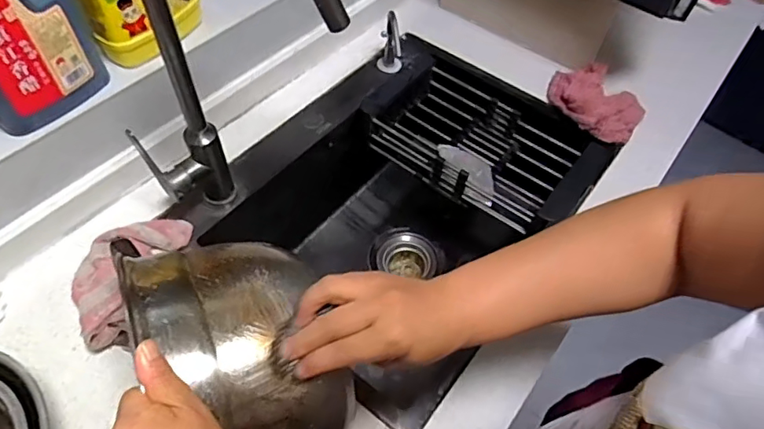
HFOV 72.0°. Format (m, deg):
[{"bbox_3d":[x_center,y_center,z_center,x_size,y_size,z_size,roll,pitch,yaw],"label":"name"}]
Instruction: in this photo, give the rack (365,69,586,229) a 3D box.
[{"bbox_3d":[0.152,-0.113,0.914,0.315,0.077,0.193,35,60,19],"label":"rack"}]

